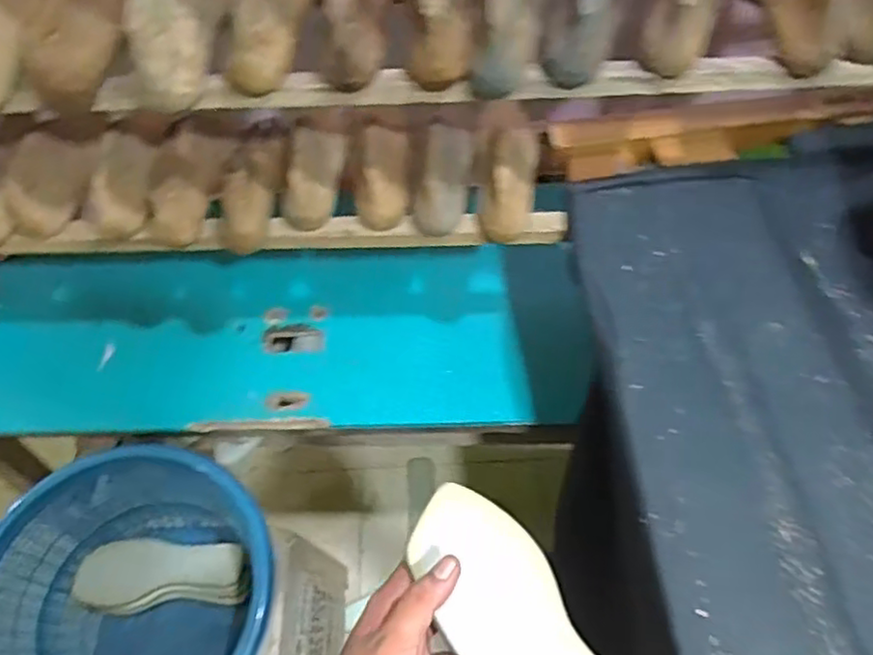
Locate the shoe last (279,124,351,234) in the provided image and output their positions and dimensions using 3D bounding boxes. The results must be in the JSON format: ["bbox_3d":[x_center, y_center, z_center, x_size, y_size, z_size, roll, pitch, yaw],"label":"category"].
[{"bbox_3d":[-0.153,-0.192,0.804,0.073,0.061,0.148,10,58,9],"label":"shoe last"}]

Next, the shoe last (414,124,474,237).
[{"bbox_3d":[0.007,-0.195,0.800,0.065,0.074,0.161,5,58,6],"label":"shoe last"}]

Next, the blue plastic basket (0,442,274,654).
[{"bbox_3d":[-0.399,0.385,0.914,0.382,0.243,0.359,-1,57,2],"label":"blue plastic basket"}]

